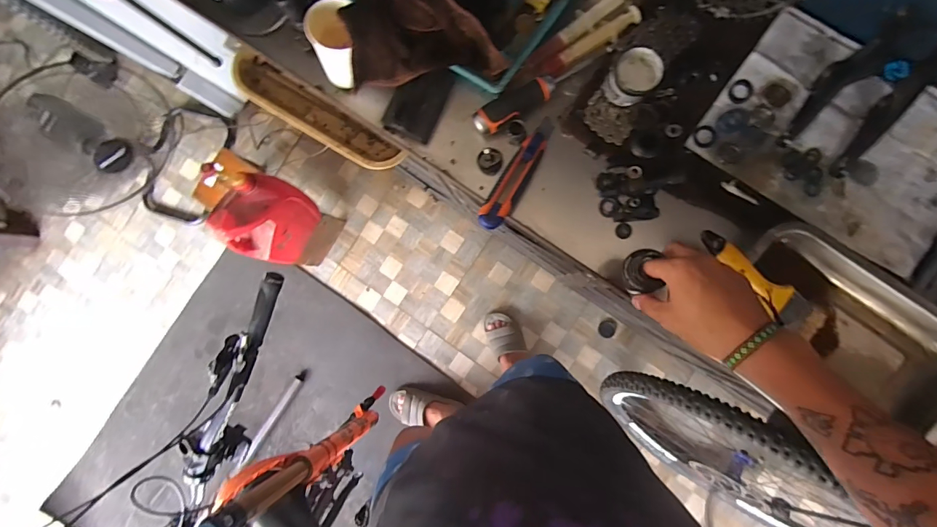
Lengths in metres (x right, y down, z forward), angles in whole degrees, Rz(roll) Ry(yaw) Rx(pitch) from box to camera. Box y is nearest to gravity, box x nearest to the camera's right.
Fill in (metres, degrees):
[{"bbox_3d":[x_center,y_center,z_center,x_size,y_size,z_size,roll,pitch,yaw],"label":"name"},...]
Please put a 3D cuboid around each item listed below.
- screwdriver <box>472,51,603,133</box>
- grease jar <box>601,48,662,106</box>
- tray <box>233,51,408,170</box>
[{"bbox_3d":[0.088,-0.231,0.544,0.182,0.031,0.040,-32,84,4],"label":"screwdriver"},{"bbox_3d":[0.203,-0.230,0.510,0.055,0.047,0.056,0,87,6],"label":"grease jar"},{"bbox_3d":[-0.260,-0.254,0.707,0.347,0.048,0.071,31,91,7],"label":"tray"}]

